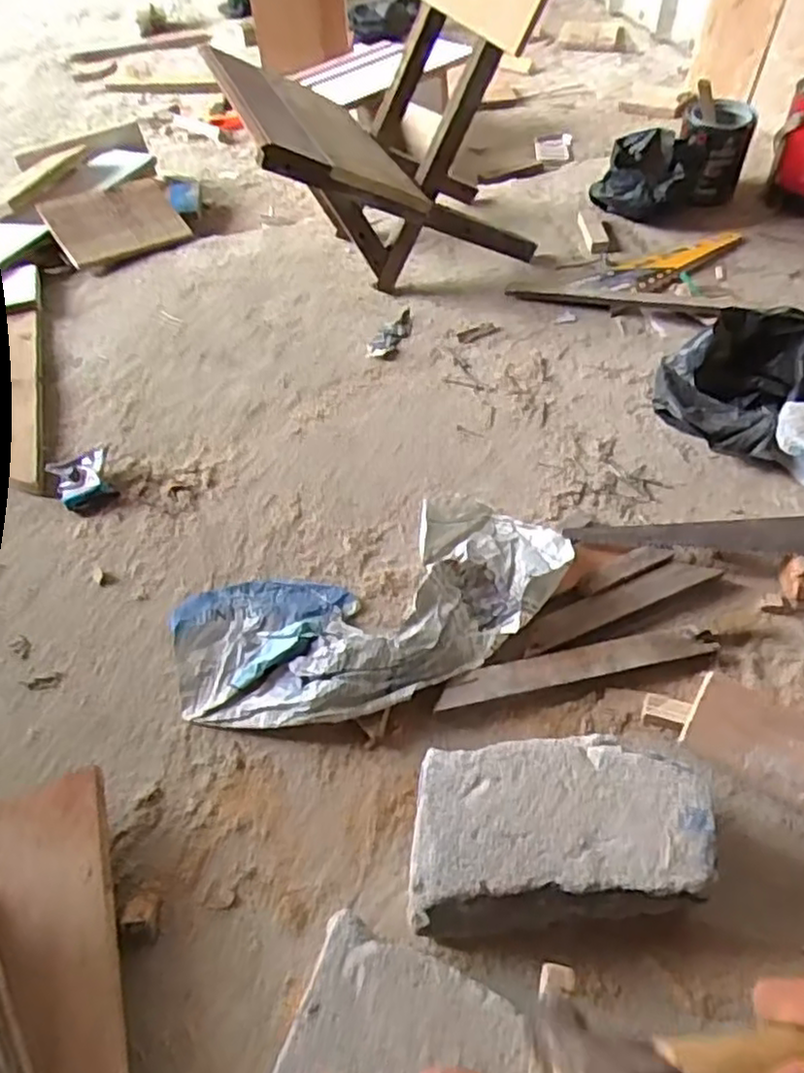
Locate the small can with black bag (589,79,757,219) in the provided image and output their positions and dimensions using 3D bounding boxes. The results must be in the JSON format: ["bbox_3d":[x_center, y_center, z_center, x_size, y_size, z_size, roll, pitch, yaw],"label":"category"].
[{"bbox_3d":[0.441,-0.607,1.125,0.257,0.154,0.124,-31,55,-21],"label":"small can with black bag"}]

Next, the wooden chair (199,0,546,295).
[{"bbox_3d":[-0.017,-0.565,0.925,0.394,0.466,0.294,-20,52,-11],"label":"wooden chair"}]

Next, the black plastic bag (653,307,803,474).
[{"bbox_3d":[0.393,-0.173,0.801,0.188,0.100,0.169,23,57,22],"label":"black plastic bag"}]

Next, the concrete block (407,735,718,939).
[{"bbox_3d":[0.111,0.214,0.518,0.211,0.071,0.123,-4,51,1],"label":"concrete block"}]

